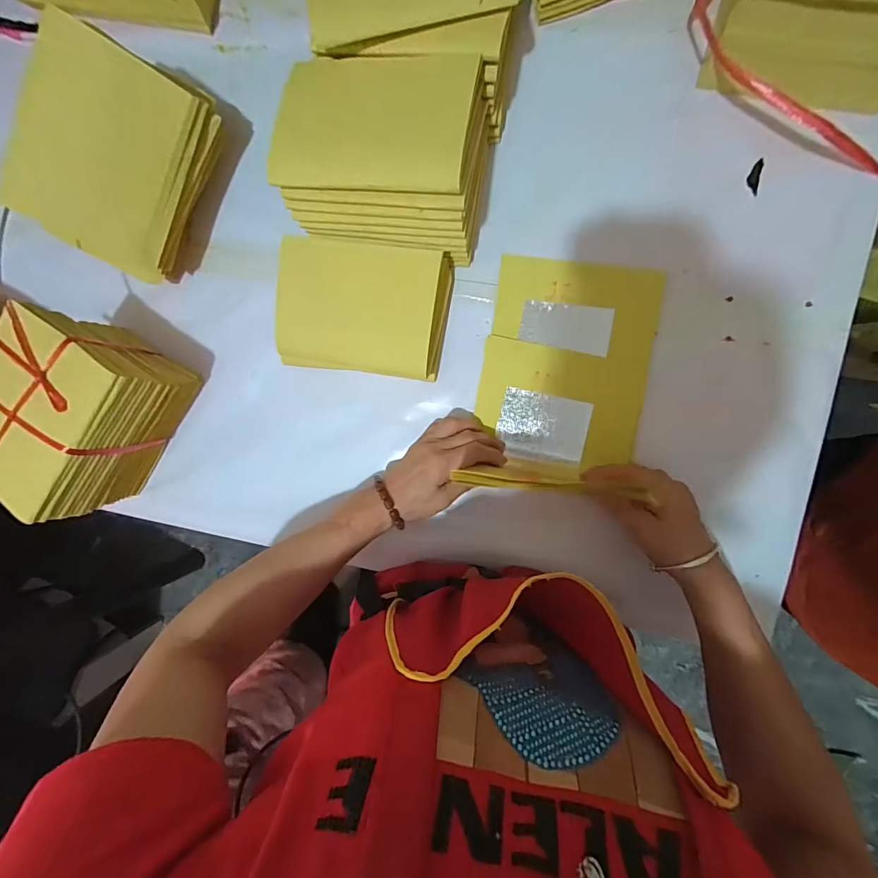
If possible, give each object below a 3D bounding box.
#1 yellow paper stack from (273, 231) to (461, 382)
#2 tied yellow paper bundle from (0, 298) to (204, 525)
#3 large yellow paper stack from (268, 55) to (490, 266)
[{"bbox_3d":[-0.075,-0.124,0.415,0.163,0.055,0.121,8,94,7],"label":"yellow paper stack"},{"bbox_3d":[-0.358,-0.025,0.425,0.123,0.125,0.165,35,97,5],"label":"tied yellow paper bundle"},{"bbox_3d":[-0.043,-0.241,0.381,0.161,0.112,0.139,10,95,7],"label":"large yellow paper stack"}]

